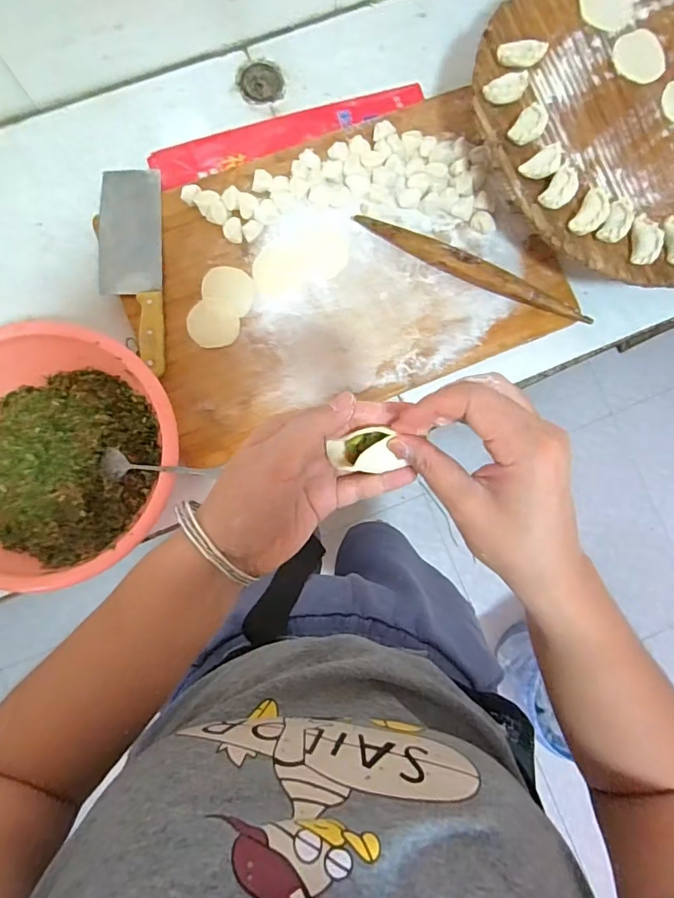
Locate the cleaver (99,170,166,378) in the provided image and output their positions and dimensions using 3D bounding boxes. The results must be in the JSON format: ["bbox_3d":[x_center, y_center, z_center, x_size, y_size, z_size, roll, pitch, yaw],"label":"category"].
[{"bbox_3d":[-0.263,-0.231,0.630,0.079,0.030,0.272,-3,83,-3],"label":"cleaver"}]

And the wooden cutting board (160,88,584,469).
[{"bbox_3d":[0.009,-0.240,0.648,0.530,0.027,0.356,-21,85,-5],"label":"wooden cutting board"}]

